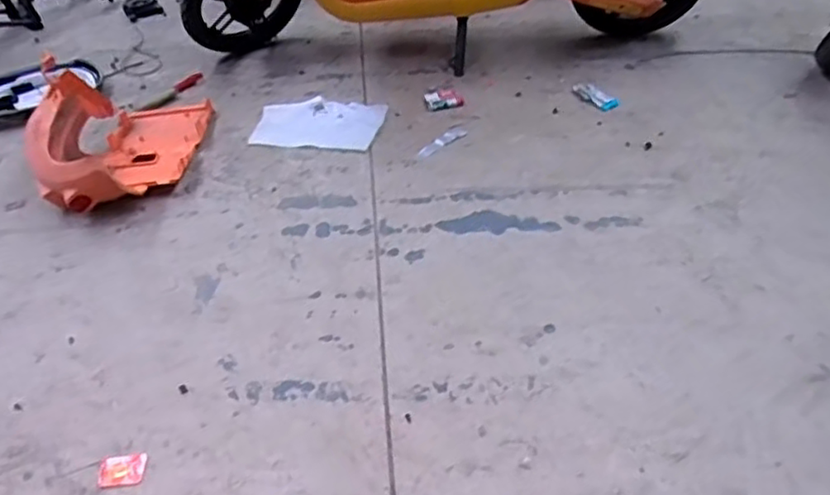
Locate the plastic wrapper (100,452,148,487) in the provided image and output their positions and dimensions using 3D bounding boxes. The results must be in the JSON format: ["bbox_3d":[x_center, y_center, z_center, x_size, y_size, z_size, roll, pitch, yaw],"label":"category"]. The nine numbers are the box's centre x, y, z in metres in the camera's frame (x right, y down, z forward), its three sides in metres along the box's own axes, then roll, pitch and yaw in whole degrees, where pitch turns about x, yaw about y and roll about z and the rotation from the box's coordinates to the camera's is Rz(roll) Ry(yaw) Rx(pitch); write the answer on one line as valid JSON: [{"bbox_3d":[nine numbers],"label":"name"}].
[{"bbox_3d":[-0.435,0.330,0.983,0.068,0.012,0.054,-6,40,-2],"label":"plastic wrapper"}]

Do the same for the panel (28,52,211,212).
[{"bbox_3d":[-0.725,-0.294,1.595,0.347,0.204,0.529,-4,40,0],"label":"panel"}]

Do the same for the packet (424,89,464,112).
[{"bbox_3d":[0.076,-0.400,1.775,0.094,0.014,0.094,-10,40,-7],"label":"packet"}]

